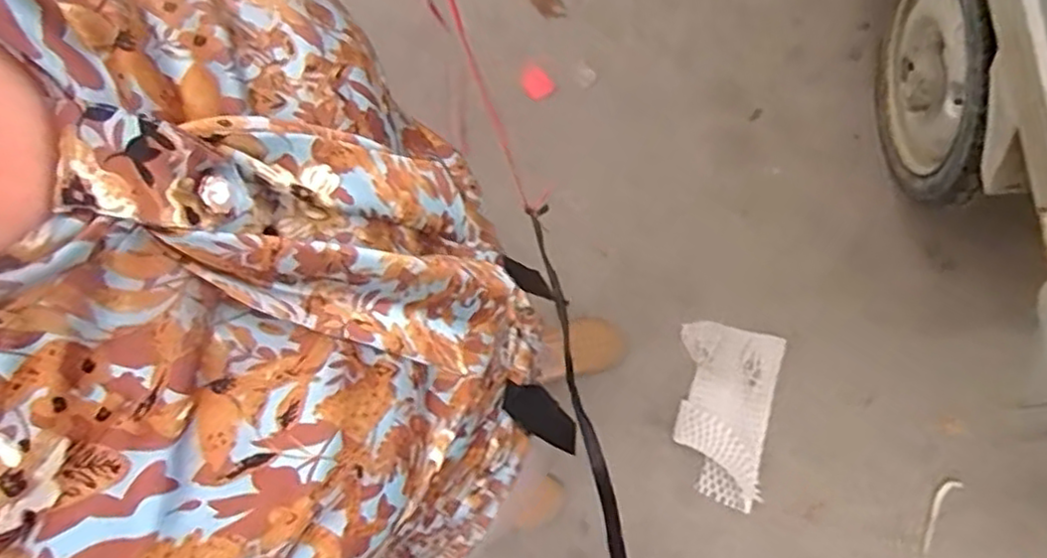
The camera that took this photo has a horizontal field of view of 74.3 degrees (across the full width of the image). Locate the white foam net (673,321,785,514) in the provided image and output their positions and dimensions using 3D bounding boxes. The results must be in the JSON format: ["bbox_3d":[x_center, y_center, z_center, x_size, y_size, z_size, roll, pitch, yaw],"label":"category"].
[{"bbox_3d":[0.396,0.261,1.345,0.176,0.048,0.340,4,79,4],"label":"white foam net"}]

